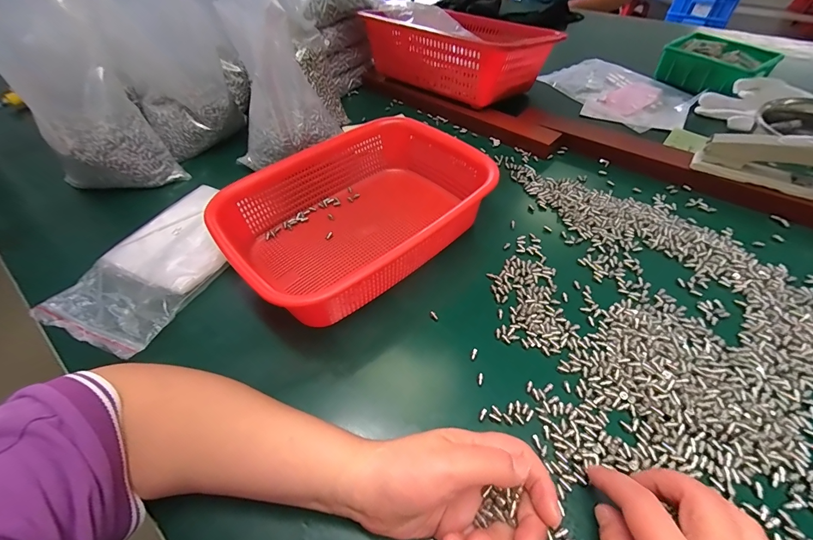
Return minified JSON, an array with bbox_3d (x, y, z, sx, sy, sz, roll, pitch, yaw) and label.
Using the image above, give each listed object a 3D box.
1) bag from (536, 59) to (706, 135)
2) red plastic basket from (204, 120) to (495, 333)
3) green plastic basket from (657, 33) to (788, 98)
[{"bbox_3d":[0.365,-0.305,0.617,0.160,0.015,0.240,-29,54,-18],"label":"bag"},{"bbox_3d":[-0.044,-0.069,0.410,0.277,0.082,0.206,-34,56,-22],"label":"red plastic basket"},{"bbox_3d":[0.514,-0.342,0.600,0.102,0.051,0.150,-28,54,-18],"label":"green plastic basket"}]

